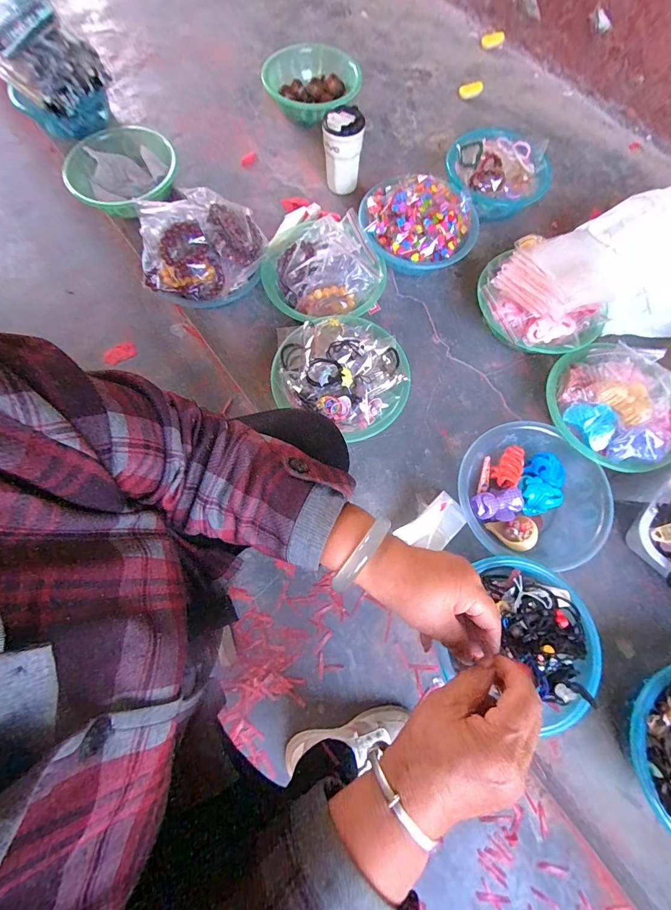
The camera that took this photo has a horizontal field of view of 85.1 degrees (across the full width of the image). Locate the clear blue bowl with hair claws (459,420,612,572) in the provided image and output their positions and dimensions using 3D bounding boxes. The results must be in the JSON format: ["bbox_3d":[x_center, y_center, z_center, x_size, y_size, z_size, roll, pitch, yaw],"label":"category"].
[{"bbox_3d":[0.327,0.066,0.620,0.215,0.070,0.228,0,72,-1],"label":"clear blue bowl with hair claws"}]

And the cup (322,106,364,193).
[{"bbox_3d":[0.015,-0.657,0.807,0.084,0.151,0.086,-2,72,-2],"label":"cup"}]

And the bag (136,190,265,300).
[{"bbox_3d":[-0.254,-0.390,0.693,0.234,0.084,0.174,-7,73,-3],"label":"bag"}]

